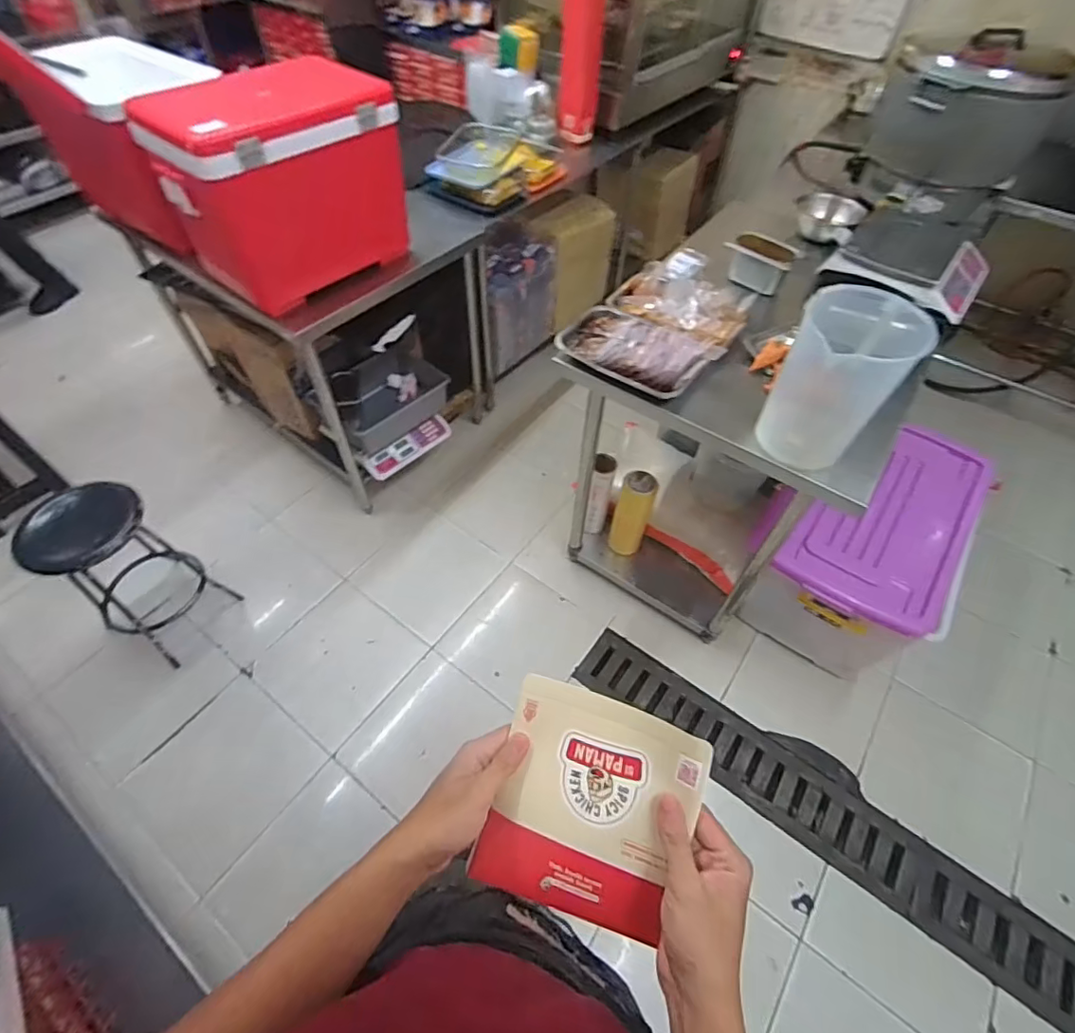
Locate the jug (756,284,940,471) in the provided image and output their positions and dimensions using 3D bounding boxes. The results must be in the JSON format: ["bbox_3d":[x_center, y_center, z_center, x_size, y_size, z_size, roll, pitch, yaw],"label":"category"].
[{"bbox_3d":[0.546,-0.248,0.979,0.180,0.259,0.190,38,61,22],"label":"jug"}]

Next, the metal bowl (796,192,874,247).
[{"bbox_3d":[0.807,-0.835,1.505,0.191,0.088,0.191,1,54,-1],"label":"metal bowl"}]

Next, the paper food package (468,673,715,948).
[{"bbox_3d":[0.041,0.247,0.452,0.161,0.015,0.179,16,86,19],"label":"paper food package"}]

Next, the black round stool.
[{"bbox_3d":[-1.127,0.149,1.477,0.296,0.500,0.273,23,57,14],"label":"black round stool"}]

